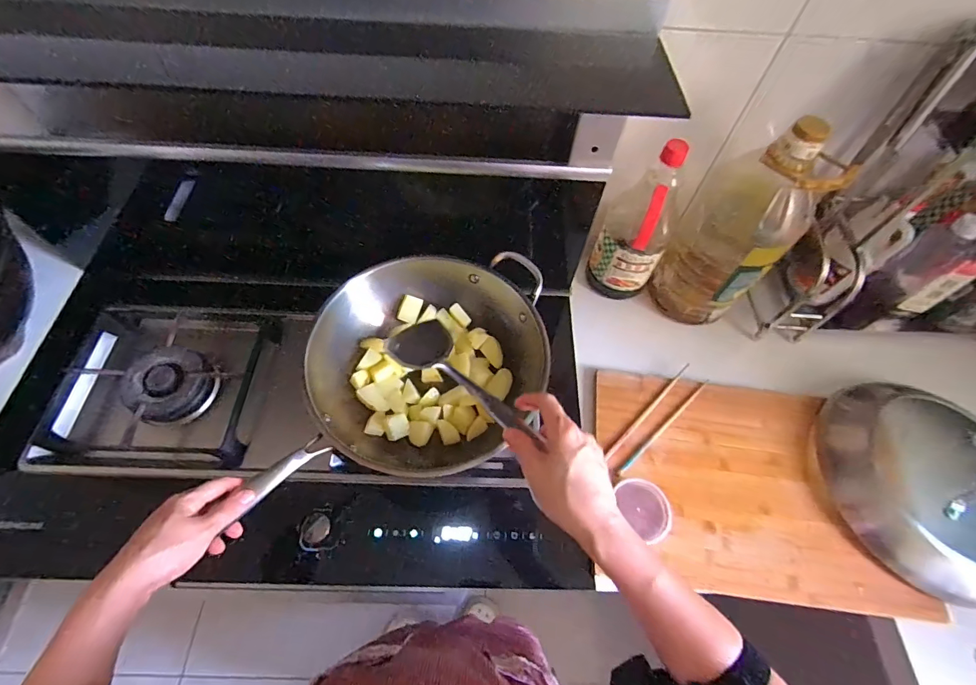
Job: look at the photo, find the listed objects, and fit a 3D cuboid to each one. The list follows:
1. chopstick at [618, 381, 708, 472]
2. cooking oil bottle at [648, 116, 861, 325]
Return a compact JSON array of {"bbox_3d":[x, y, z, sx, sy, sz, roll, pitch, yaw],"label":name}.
[{"bbox_3d":[0.279,0.126,0.680,0.215,0.010,0.011,-37,69,-21],"label":"chopstick"},{"bbox_3d":[0.376,-0.179,0.656,0.148,0.320,0.142,34,65,15],"label":"cooking oil bottle"}]

